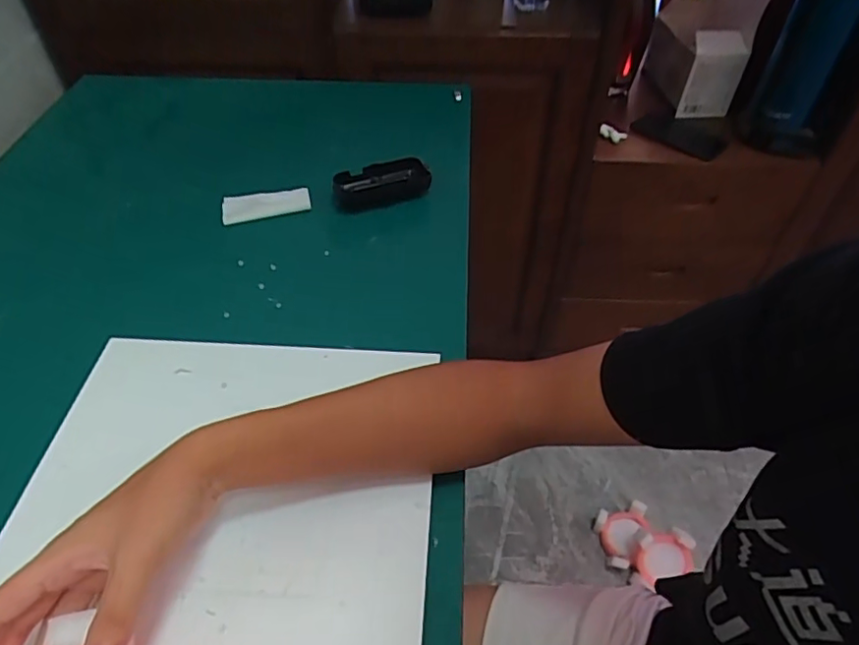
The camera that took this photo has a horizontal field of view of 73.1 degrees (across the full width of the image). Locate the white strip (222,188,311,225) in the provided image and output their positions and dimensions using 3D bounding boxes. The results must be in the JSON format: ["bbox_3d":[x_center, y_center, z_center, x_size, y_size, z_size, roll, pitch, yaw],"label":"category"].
[{"bbox_3d":[-0.189,-0.137,0.671,0.098,0.006,0.047,-10,49,-9],"label":"white strip"}]

